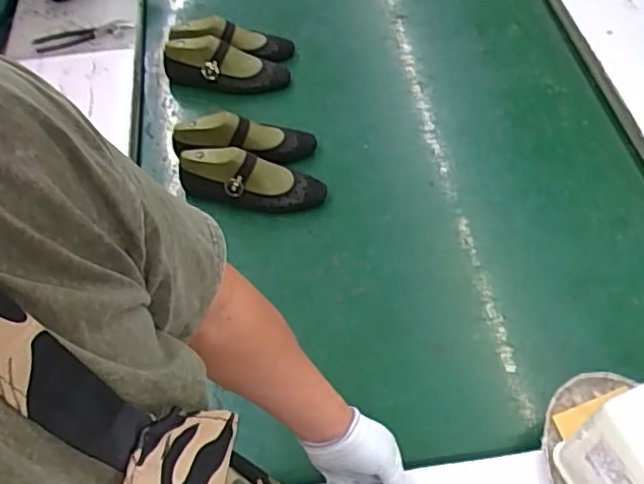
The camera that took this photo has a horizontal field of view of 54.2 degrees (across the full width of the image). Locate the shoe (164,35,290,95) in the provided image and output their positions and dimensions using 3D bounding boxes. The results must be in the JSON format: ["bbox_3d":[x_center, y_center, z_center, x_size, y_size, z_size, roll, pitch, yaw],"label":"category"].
[{"bbox_3d":[-0.192,-0.349,1.224,0.254,0.065,0.086,6,55,7],"label":"shoe"}]

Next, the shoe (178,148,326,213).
[{"bbox_3d":[-0.111,-0.100,1.020,0.237,0.087,0.070,3,55,5],"label":"shoe"}]

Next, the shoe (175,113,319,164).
[{"bbox_3d":[-0.131,-0.171,1.076,0.236,0.079,0.077,-6,54,-1],"label":"shoe"}]

